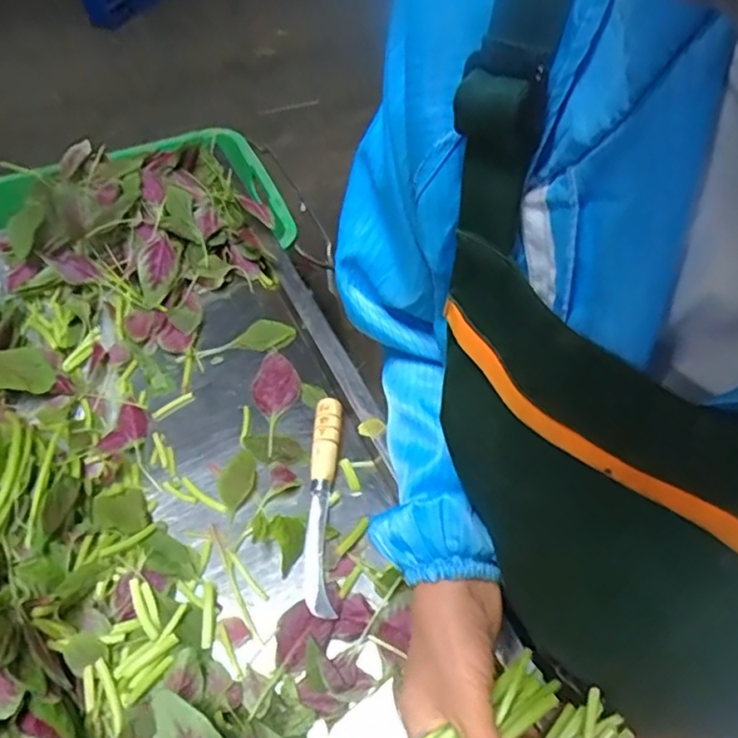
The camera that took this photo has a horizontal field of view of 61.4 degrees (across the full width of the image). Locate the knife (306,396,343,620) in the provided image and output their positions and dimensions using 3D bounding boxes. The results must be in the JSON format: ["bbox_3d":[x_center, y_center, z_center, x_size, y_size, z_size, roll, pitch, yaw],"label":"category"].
[{"bbox_3d":[-0.041,0.117,0.564,0.027,0.031,0.202,-2,52,2],"label":"knife"}]

